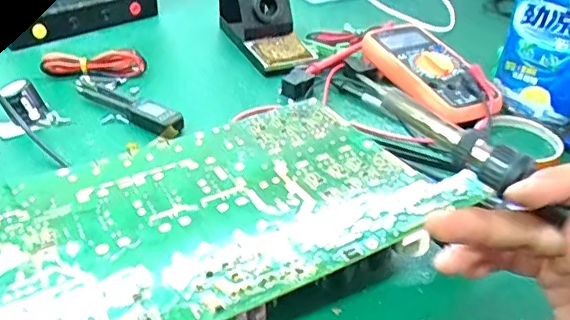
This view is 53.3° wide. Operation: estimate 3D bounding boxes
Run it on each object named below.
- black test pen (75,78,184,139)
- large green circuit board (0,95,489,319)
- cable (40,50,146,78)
[{"bbox_3d":[-0.165,-0.058,0.581,0.161,0.017,0.027,26,41,28],"label":"black test pen"},{"bbox_3d":[-0.074,0.051,0.400,0.337,0.063,0.200,-17,37,-25],"label":"large green circuit board"},{"bbox_3d":[-0.215,-0.108,0.639,0.109,0.024,0.022,0,36,-5],"label":"cable"}]

